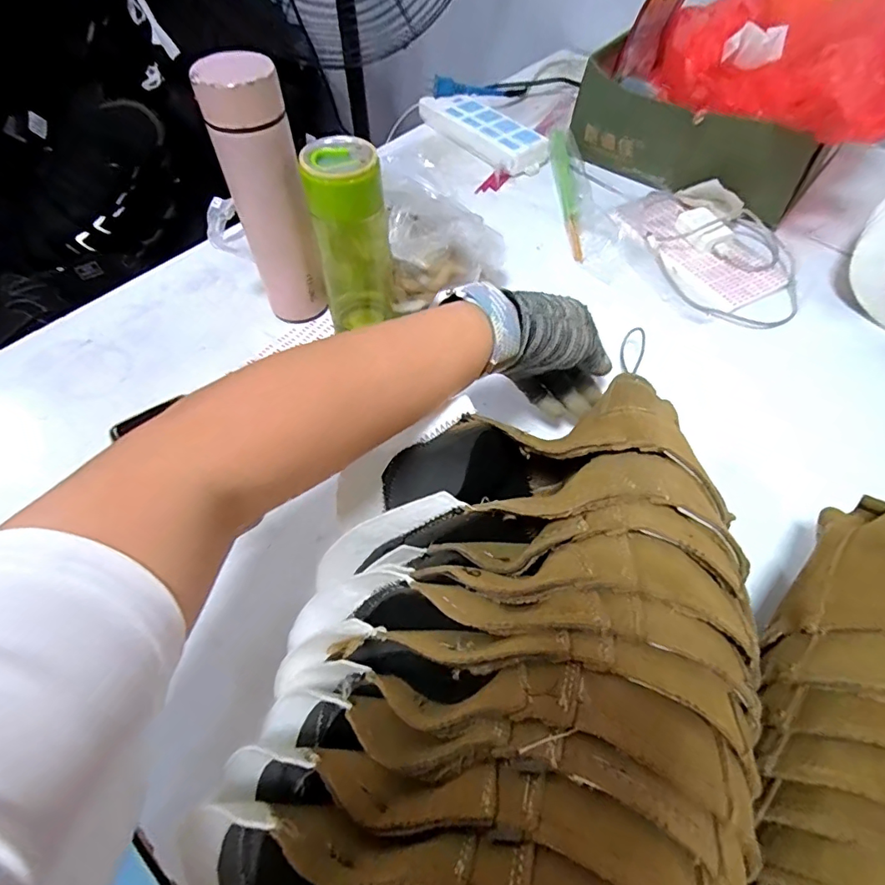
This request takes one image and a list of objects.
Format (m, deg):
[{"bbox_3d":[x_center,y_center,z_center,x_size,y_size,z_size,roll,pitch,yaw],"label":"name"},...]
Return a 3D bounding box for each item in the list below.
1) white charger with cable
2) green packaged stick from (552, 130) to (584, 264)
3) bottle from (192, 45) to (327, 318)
[{"bbox_3d":[0.347,-0.222,0.595,0.179,0.029,0.188,36,63,21],"label":"white charger with cable"},{"bbox_3d":[0.173,-0.361,0.695,0.022,0.017,0.312,3,56,1],"label":"green packaged stick"},{"bbox_3d":[-0.152,-0.203,0.458,0.065,0.235,0.061,-20,59,-14],"label":"bottle"}]

